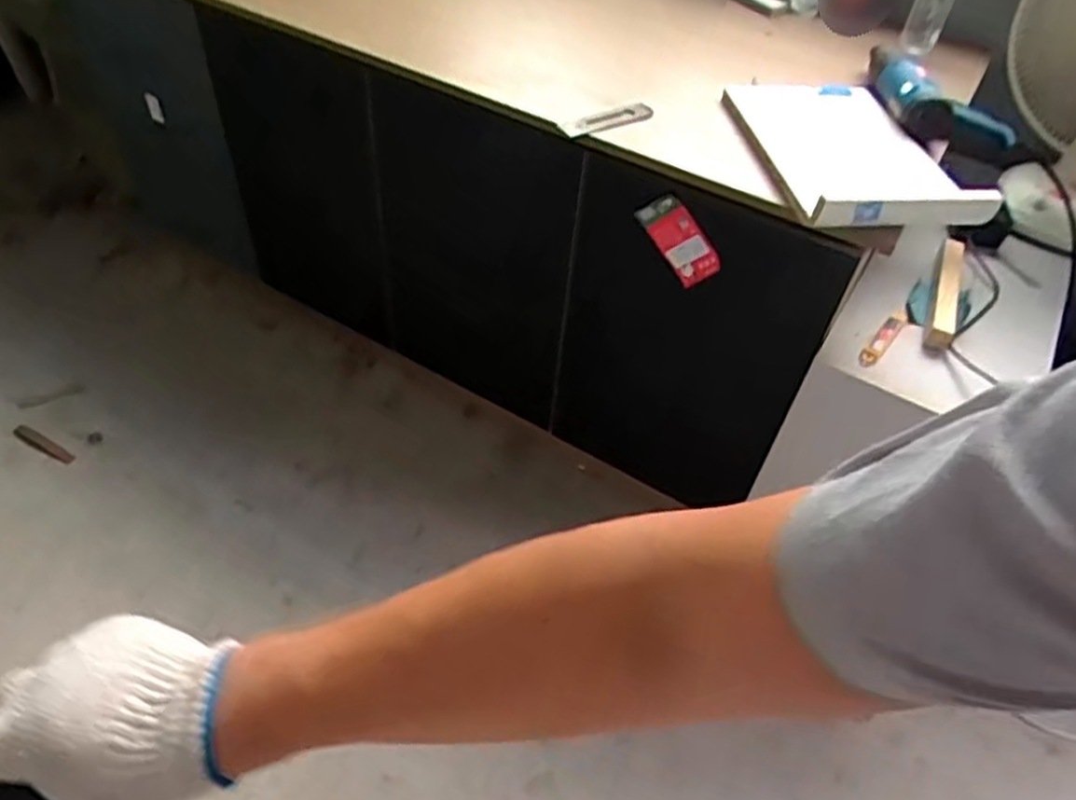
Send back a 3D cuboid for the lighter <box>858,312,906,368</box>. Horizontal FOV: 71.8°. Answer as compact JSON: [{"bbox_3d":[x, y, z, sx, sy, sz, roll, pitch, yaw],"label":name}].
[{"bbox_3d":[0.473,-0.084,1.017,0.023,0.021,0.115,32,53,22],"label":"lighter"}]

